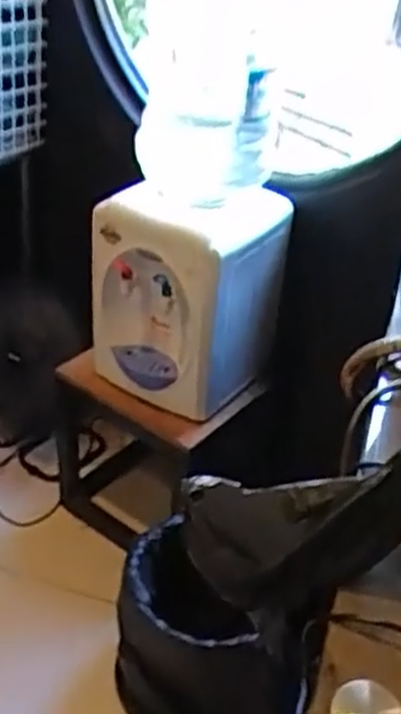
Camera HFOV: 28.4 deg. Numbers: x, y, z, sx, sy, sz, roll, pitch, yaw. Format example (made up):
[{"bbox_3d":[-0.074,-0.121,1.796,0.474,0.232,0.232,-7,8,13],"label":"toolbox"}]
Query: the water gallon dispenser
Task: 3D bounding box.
[{"bbox_3d":[-0.036,-0.246,1.645,0.344,0.651,0.327,23,38,23],"label":"water gallon dispenser"}]

